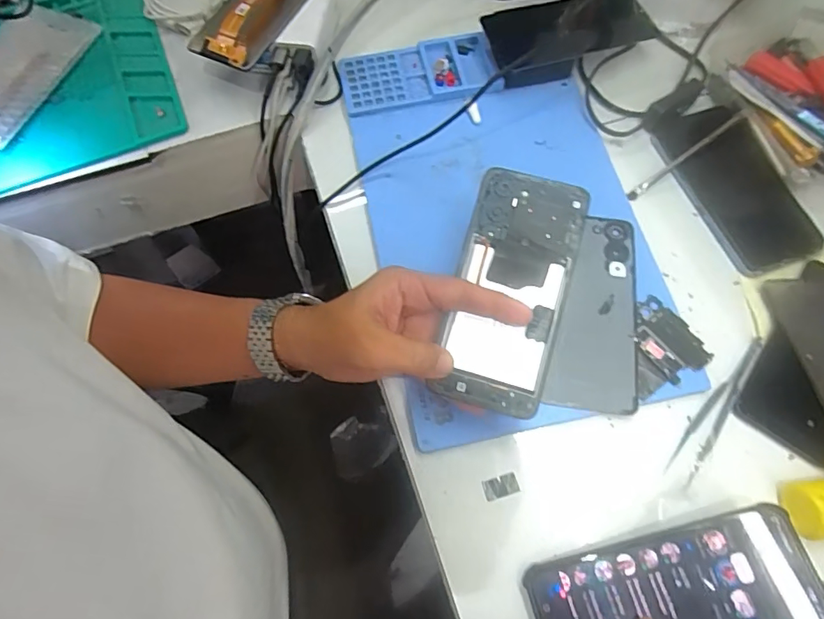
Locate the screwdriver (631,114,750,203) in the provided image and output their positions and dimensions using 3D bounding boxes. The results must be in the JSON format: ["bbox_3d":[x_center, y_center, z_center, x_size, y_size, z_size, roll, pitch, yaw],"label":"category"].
[{"bbox_3d":[0.240,-0.133,0.433,0.123,0.010,0.008,-36,71,3],"label":"screwdriver"}]

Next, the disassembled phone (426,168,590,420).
[{"bbox_3d":[0.068,-0.013,0.343,0.073,0.013,0.164,13,81,6],"label":"disassembled phone"}]

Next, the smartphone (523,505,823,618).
[{"bbox_3d":[0.158,0.175,0.303,0.163,0.008,0.077,-13,68,8],"label":"smartphone"}]

